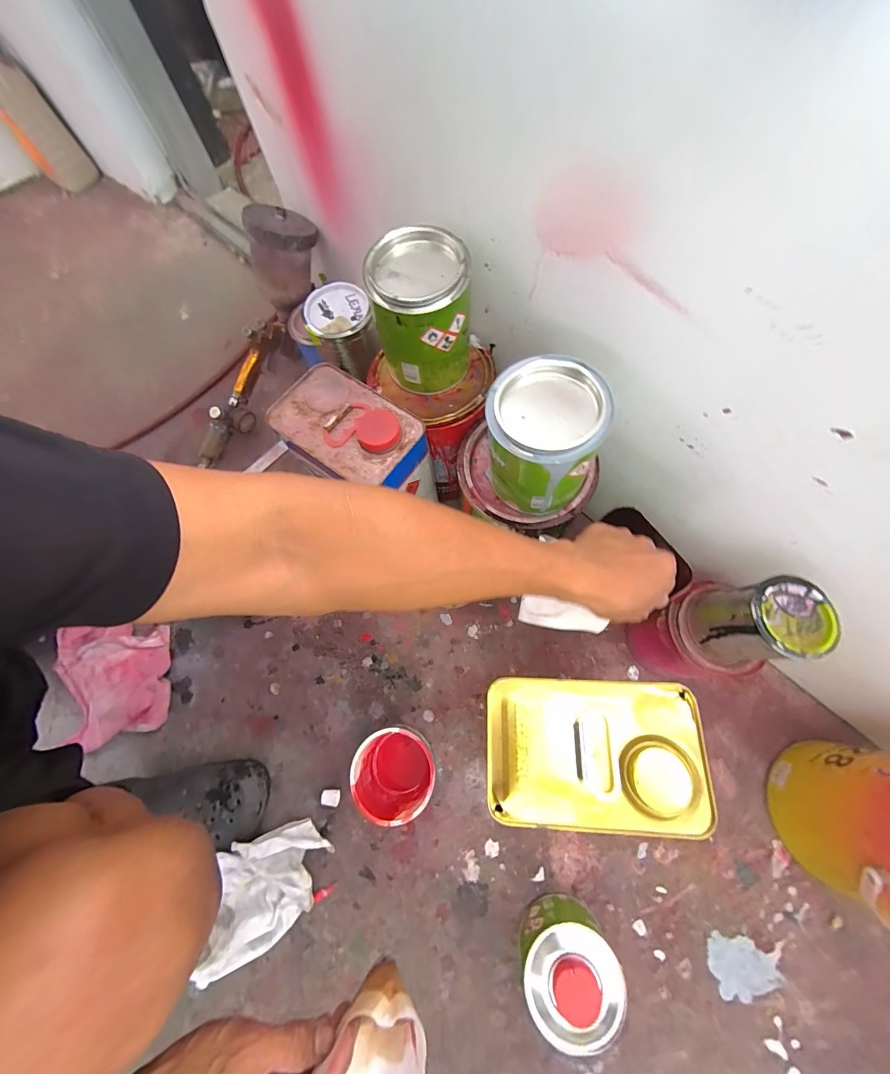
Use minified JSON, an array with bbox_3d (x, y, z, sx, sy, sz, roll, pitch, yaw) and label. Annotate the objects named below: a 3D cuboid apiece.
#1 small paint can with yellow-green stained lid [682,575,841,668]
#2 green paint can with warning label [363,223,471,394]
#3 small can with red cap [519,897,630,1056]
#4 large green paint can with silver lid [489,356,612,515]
[{"bbox_3d":[0.312,0.090,0.388,0.077,0.100,0.074,-1,69,4],"label":"small paint can with yellow-green stained lid"},{"bbox_3d":[-0.024,-0.244,0.436,0.100,0.144,0.104,-1,69,4],"label":"green paint can with warning label"},{"bbox_3d":[0.134,0.468,0.412,0.097,0.078,0.098,-1,71,2],"label":"small can with red cap"},{"bbox_3d":[0.094,-0.094,0.390,0.106,0.139,0.104,-1,69,4],"label":"large green paint can with silver lid"}]

